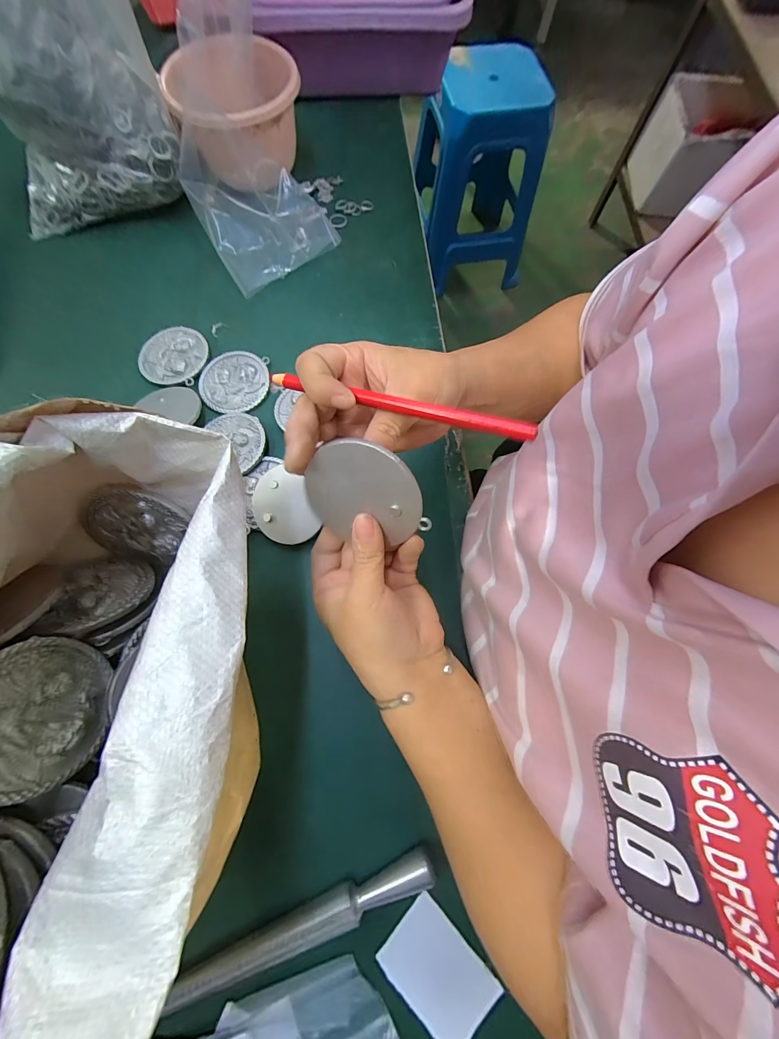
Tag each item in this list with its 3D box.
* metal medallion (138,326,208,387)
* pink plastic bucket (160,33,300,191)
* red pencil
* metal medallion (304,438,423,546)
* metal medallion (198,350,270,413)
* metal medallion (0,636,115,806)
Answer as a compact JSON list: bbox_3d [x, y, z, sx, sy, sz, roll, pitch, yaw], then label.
[{"bbox_3d":[-0.236,-0.179,0.391,0.068,0.008,0.070,3,73,0],"label":"metal medallion"},{"bbox_3d":[-0.171,-0.468,0.416,0.135,0.091,0.138,0,73,-1],"label":"pink plastic bucket"},{"bbox_3d":[0.000,-0.067,0.205,0.163,0.007,0.007,18,73,16],"label":"red pencil"},{"bbox_3d":[-0.018,-0.016,0.215,0.073,0.065,0.004,7,37,20],"label":"metal medallion"},{"bbox_3d":[-0.165,-0.148,0.380,0.072,0.006,0.072,0,73,-1],"label":"metal medallion"},{"bbox_3d":[-0.181,0.099,0.183,0.007,0.068,0.072,-18,62,14],"label":"metal medallion"}]

